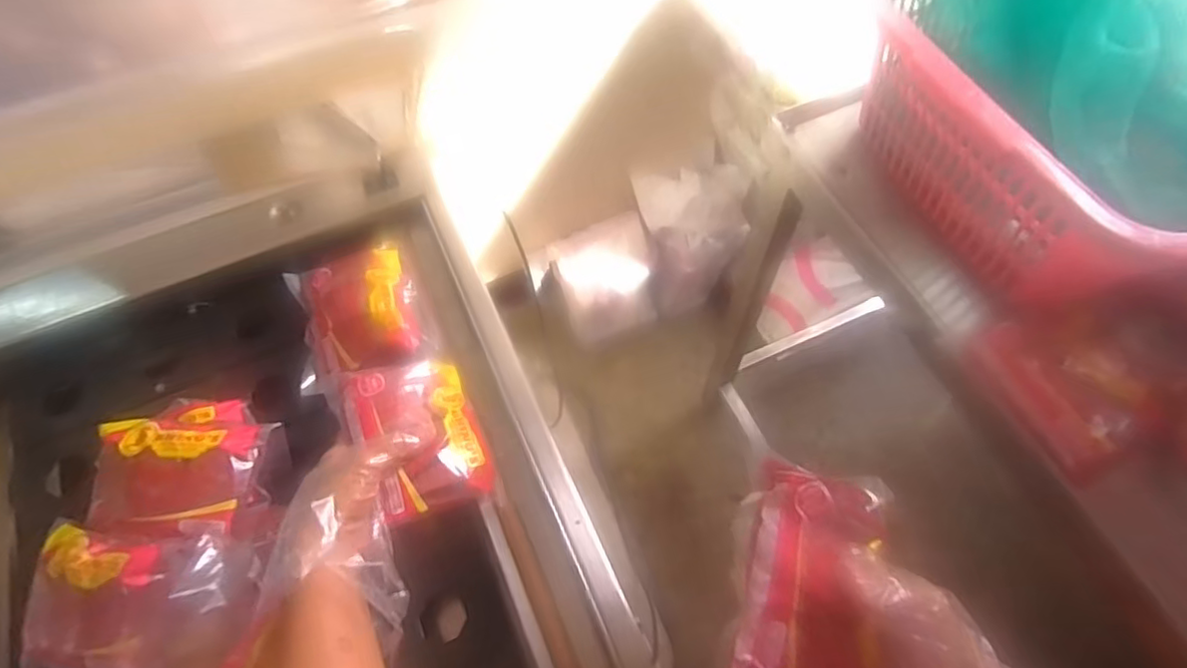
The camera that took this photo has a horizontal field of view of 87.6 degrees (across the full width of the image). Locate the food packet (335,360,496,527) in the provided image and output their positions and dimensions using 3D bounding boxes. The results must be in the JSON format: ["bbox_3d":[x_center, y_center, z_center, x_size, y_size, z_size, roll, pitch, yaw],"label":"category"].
[{"bbox_3d":[-0.146,0.084,0.521,0.092,0.058,0.130,-24,64,-9],"label":"food packet"}]

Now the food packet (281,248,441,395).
[{"bbox_3d":[-0.230,-0.016,0.602,0.128,0.032,0.159,-25,64,-10],"label":"food packet"}]

